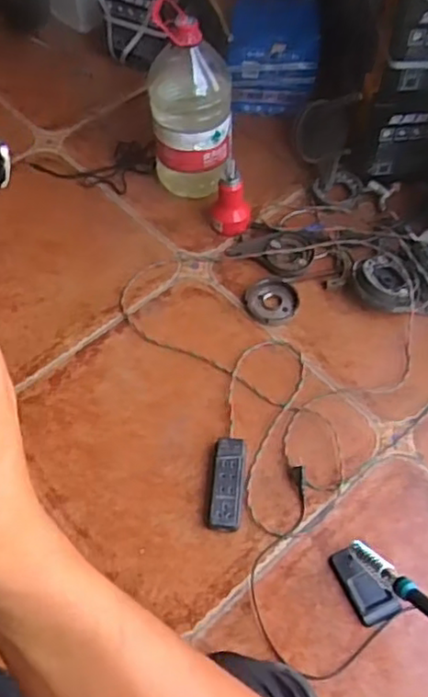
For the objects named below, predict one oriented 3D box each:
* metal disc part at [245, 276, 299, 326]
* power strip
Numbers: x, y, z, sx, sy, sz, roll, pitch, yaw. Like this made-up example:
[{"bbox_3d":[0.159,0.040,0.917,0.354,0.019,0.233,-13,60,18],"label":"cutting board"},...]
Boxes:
[{"bbox_3d":[0.105,-0.085,1.195,0.091,0.015,0.093,-1,59,1],"label":"metal disc part"},{"bbox_3d":[0.019,0.203,1.000,0.047,0.032,0.137,5,59,4],"label":"power strip"}]

